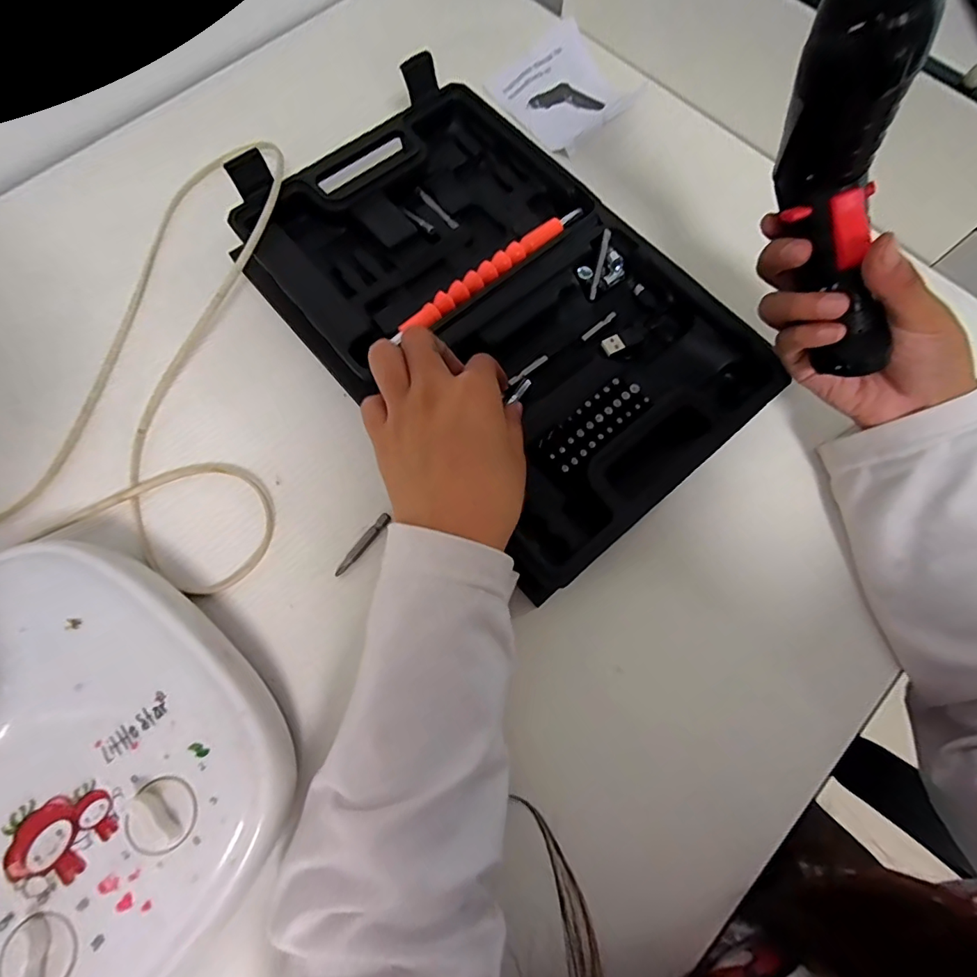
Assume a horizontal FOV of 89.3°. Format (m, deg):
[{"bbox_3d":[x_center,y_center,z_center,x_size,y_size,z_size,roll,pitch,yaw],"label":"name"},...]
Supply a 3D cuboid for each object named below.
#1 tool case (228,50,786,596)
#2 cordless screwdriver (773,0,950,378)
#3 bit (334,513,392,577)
[{"bbox_3d":[0.003,-0.126,0.339,0.219,0.040,0.337,-41,78,-12],"label":"tool case"},{"bbox_3d":[0.157,-0.141,0.223,0.045,0.164,0.064,-39,40,-12],"label":"cordless screwdriver"},{"bbox_3d":[-0.078,0.034,0.308,0.007,0.004,0.047,37,76,9],"label":"bit"}]

